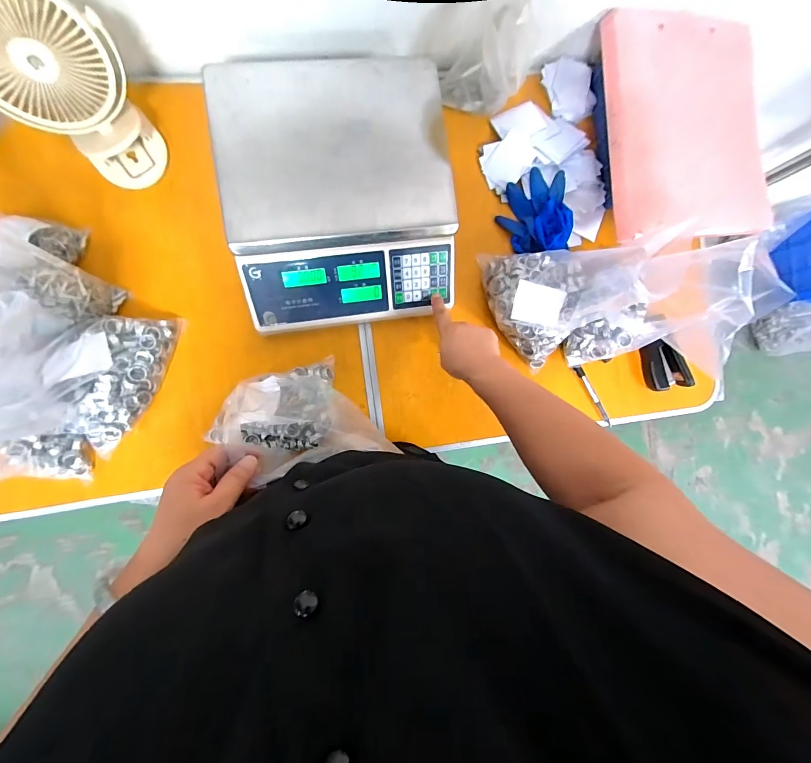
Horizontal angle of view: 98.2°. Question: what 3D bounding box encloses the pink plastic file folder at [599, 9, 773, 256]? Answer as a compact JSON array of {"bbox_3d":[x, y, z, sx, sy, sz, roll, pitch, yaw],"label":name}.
[{"bbox_3d":[0.394,-0.359,0.494,0.213,0.050,0.319,-10,91,-8],"label":"pink plastic file folder"}]

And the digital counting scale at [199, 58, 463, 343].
[{"bbox_3d":[-0.084,-0.237,0.467,0.279,0.094,0.297,-9,90,-8],"label":"digital counting scale"}]

